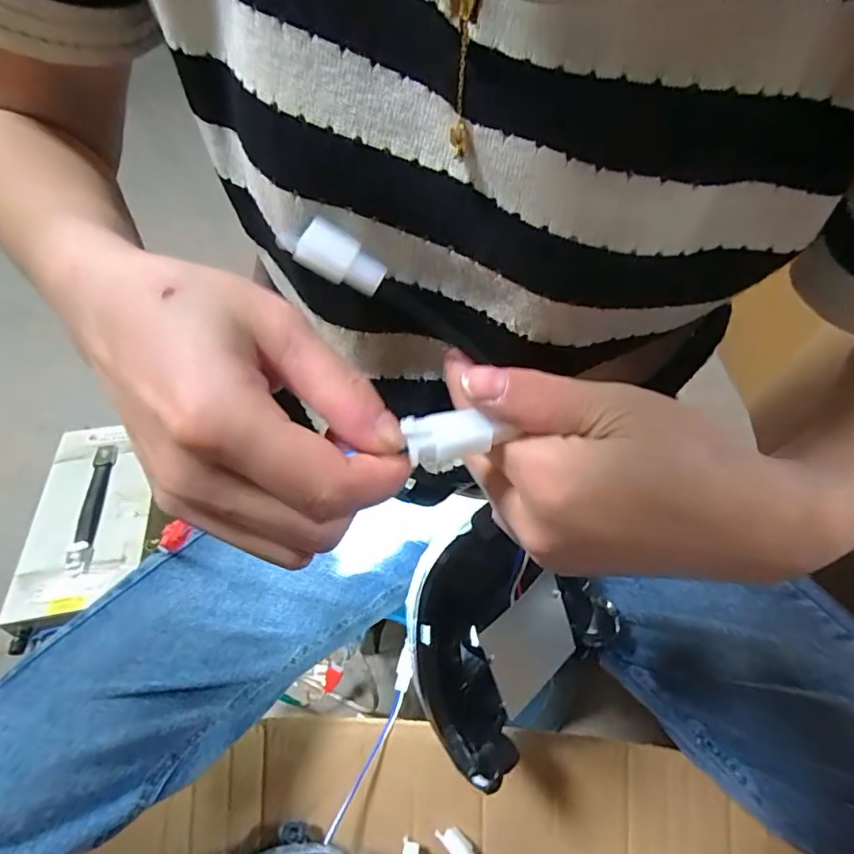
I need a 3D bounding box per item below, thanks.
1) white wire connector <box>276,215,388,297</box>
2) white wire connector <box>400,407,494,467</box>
[{"bbox_3d":[-0.032,-0.060,0.181,0.036,0.013,0.012,25,48,-11],"label":"white wire connector"},{"bbox_3d":[0.006,0.002,0.158,0.026,0.007,0.016,-12,49,-11],"label":"white wire connector"}]

